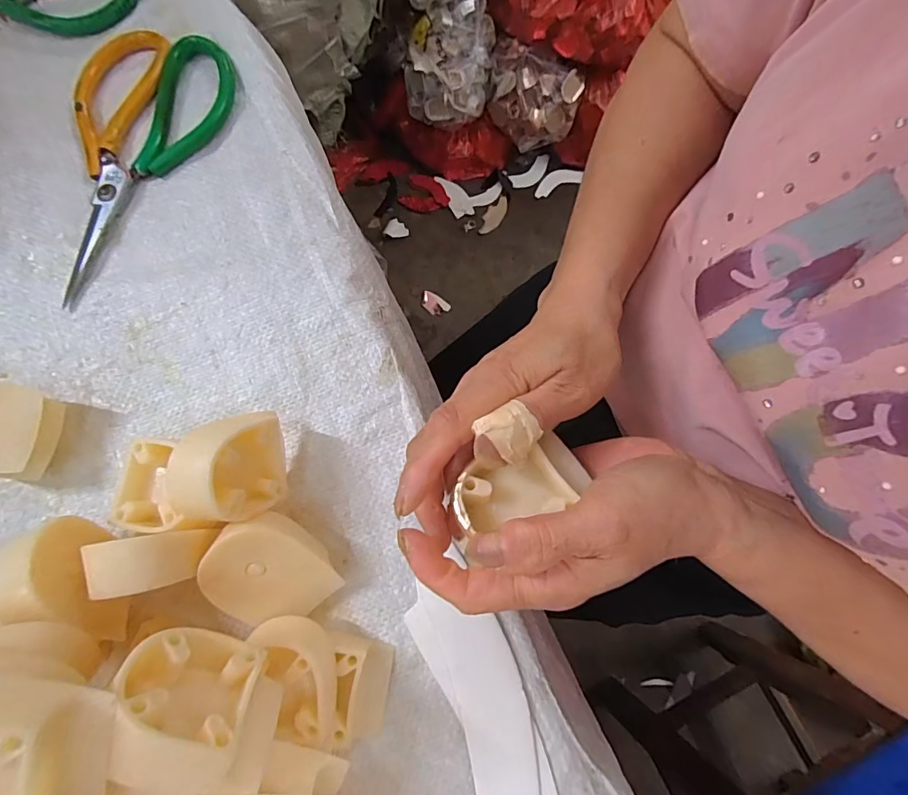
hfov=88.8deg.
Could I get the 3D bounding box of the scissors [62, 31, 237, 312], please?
[{"bbox_3d":[-0.218,-0.159,0.297,0.089,0.018,0.185,31,81,6],"label":"scissors"}]

